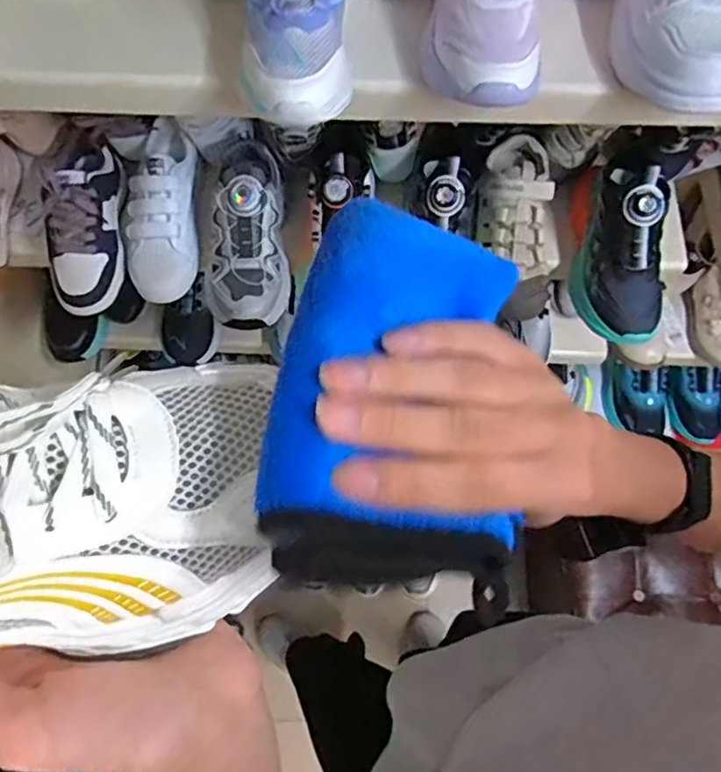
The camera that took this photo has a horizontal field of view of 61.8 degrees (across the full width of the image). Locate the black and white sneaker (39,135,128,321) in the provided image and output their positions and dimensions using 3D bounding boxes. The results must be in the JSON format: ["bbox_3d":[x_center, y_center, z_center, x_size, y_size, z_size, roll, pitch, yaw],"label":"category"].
[{"bbox_3d":[-0.346,-0.216,0.751,0.080,0.105,0.225,-7,68,-2],"label":"black and white sneaker"}]

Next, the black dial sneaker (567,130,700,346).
[{"bbox_3d":[0.320,-0.186,0.724,0.092,0.120,0.254,14,83,6],"label":"black dial sneaker"}]

